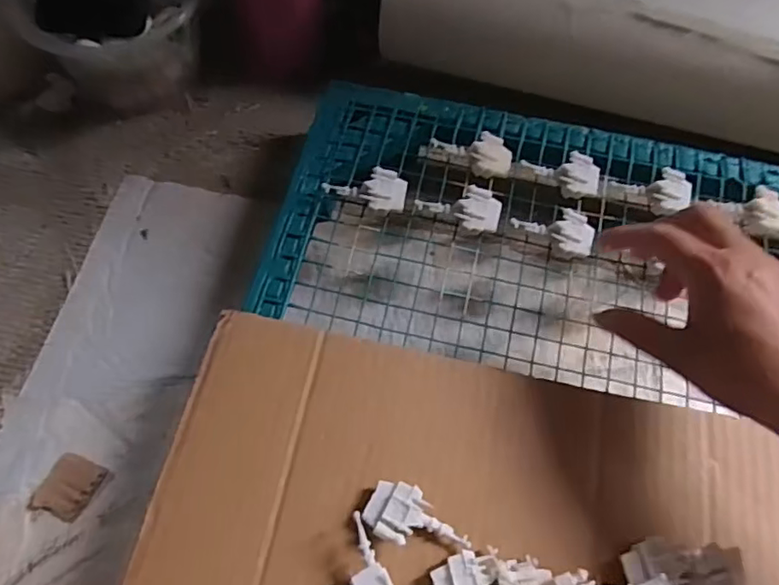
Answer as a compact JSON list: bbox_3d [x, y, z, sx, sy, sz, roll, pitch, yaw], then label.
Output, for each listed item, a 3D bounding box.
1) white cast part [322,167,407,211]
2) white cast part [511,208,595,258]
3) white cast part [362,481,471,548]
[{"bbox_3d":[-0.015,-0.065,0.377,0.053,0.019,0.026,-4,65,-4],"label":"white cast part"},{"bbox_3d":[0.107,-0.042,0.376,0.053,0.013,0.027,16,65,5],"label":"white cast part"},{"bbox_3d":[0.015,0.118,0.296,0.054,0.017,0.028,21,66,7],"label":"white cast part"}]

